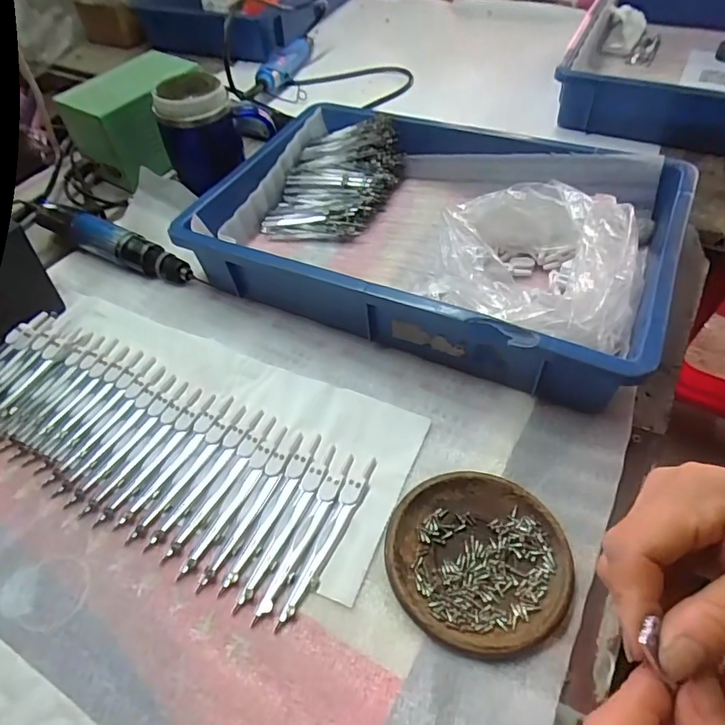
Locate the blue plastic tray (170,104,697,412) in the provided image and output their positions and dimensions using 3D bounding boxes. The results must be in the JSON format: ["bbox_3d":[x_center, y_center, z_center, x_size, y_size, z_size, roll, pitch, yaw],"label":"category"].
[{"bbox_3d":[0.061,-0.139,0.499,0.415,0.083,0.277,20,55,19],"label":"blue plastic tray"}]

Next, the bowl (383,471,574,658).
[{"bbox_3d":[0.074,0.127,0.329,0.113,0.016,0.108,-2,51,3],"label":"bowl"}]

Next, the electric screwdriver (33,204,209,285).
[{"bbox_3d":[-0.270,-0.129,0.549,0.226,0.034,0.035,22,56,20],"label":"electric screwdriver"}]

